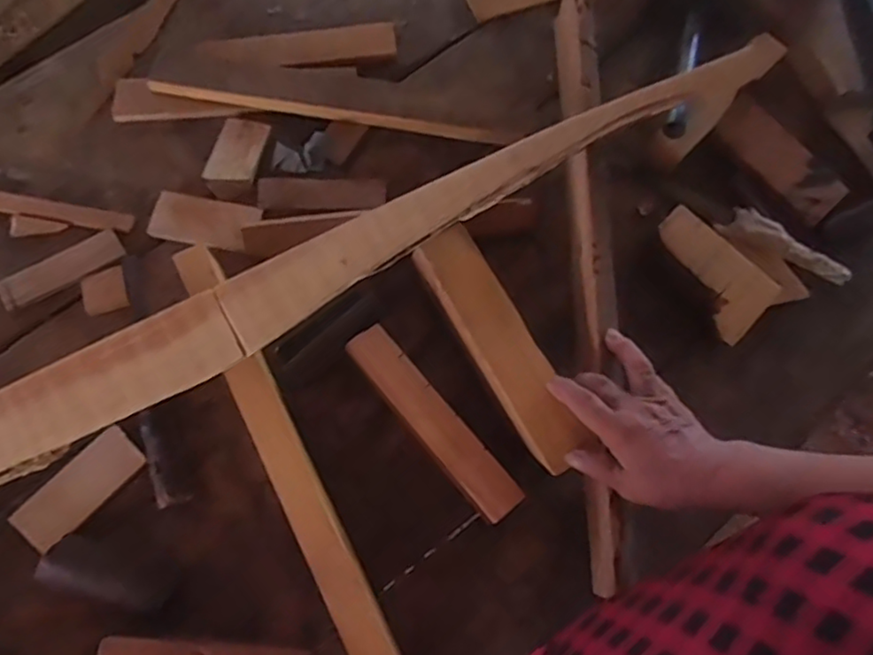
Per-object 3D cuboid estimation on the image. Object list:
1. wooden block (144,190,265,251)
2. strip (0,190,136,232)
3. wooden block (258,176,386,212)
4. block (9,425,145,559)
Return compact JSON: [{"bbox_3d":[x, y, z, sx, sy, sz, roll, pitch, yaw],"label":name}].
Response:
[{"bbox_3d":[-0.227,-0.103,0.626,0.106,0.012,0.047,12,67,7],"label":"wooden block"},{"bbox_3d":[-0.430,-0.127,0.643,0.263,0.008,0.024,11,67,7],"label":"strip"},{"bbox_3d":[-0.115,-0.134,0.644,0.125,0.016,0.032,-2,66,1],"label":"wooden block"},{"bbox_3d":[-0.302,0.136,0.543,0.048,0.012,0.106,37,73,16],"label":"block"}]

